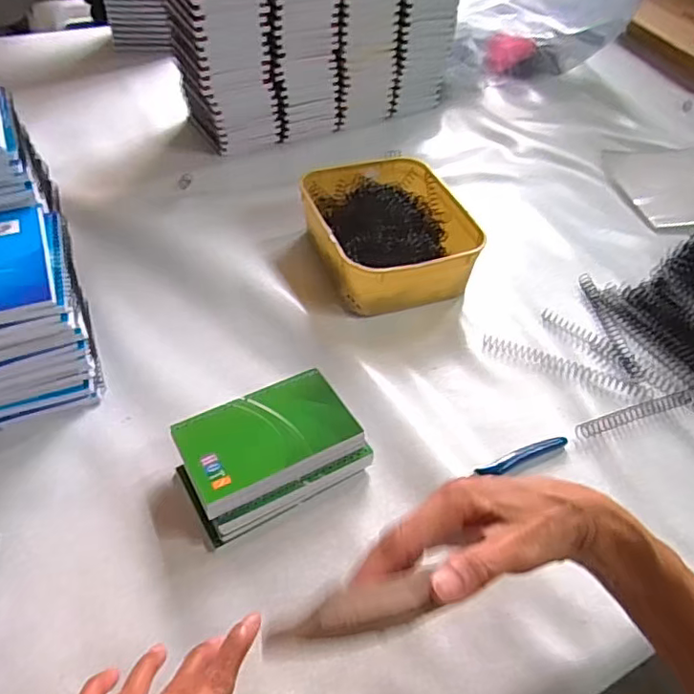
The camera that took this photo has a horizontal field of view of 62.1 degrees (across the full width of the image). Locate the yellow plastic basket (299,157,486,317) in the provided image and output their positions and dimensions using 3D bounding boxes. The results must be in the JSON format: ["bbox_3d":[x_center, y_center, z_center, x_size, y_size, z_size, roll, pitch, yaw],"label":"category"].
[{"bbox_3d":[0.043,-0.128,0.638,0.166,0.069,0.210,-12,48,-13],"label":"yellow plastic basket"}]

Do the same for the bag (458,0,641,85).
[{"bbox_3d":[0.326,-0.553,0.940,0.305,0.238,0.098,-5,47,-7],"label":"bag"}]

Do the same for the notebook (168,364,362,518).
[{"bbox_3d":[-0.061,0.068,0.450,0.128,0.013,0.085,-20,51,-21],"label":"notebook"}]

